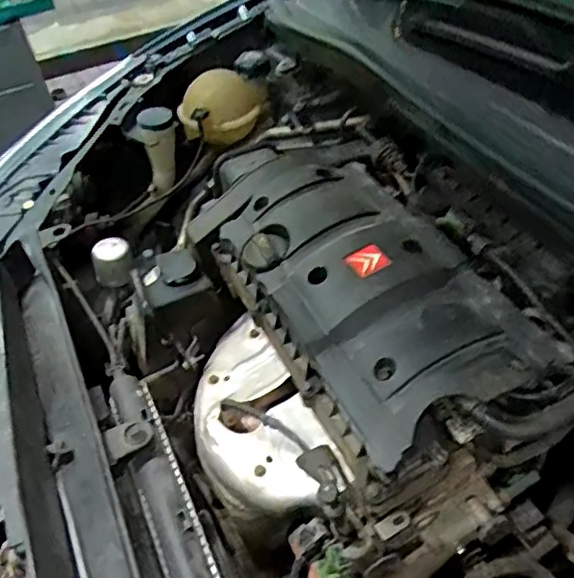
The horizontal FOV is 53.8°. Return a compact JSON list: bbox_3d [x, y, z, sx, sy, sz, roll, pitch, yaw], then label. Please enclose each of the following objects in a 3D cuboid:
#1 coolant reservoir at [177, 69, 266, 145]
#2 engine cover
[{"bbox_3d":[-0.117,-0.319,0.985,0.136,0.097,0.105,-26,48,-18],"label":"coolant reservoir"},{"bbox_3d":[0.067,-0.033,0.646,0.222,0.063,0.468,-25,48,-18],"label":"engine cover"}]

